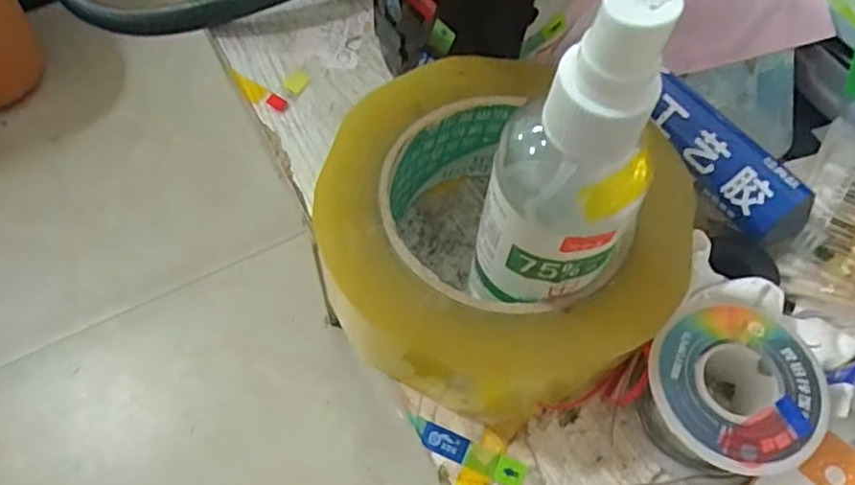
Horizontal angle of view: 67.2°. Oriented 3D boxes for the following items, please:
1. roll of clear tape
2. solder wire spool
[{"bbox_3d":[0.025,-0.002,0.227,0.117,0.048,0.112,1,62,-2],"label":"roll of clear tape"},{"bbox_3d":[0.095,0.051,0.210,0.053,0.034,0.052,1,62,-2],"label":"solder wire spool"}]

